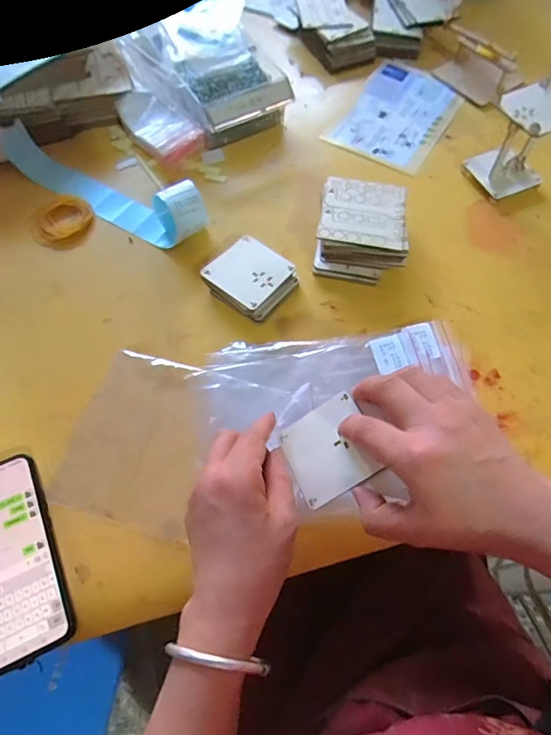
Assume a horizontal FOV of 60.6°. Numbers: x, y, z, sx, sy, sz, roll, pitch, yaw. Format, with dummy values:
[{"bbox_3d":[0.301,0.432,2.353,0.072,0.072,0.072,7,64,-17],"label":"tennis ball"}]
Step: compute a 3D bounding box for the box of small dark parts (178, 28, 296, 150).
[{"bbox_3d":[-0.057,-0.360,0.628,0.118,0.063,0.141,-26,65,-14],"label":"box of small dark parts"}]

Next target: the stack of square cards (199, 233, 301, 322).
[{"bbox_3d":[-0.028,-0.095,0.512,0.083,0.031,0.077,35,67,16],"label":"stack of square cards"}]

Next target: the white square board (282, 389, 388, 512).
[{"bbox_3d":[0.043,0.067,0.380,0.070,0.005,0.070,-37,58,14],"label":"white square board"}]

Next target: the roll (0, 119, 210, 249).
[{"bbox_3d":[-0.210,-0.222,0.560,0.282,0.055,0.056,28,65,13],"label":"roll"}]

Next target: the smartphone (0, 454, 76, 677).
[{"bbox_3d":[-0.222,0.155,0.390,0.074,0.013,0.162,-21,64,-12],"label":"smartphone"}]

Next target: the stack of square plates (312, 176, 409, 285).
[{"bbox_3d":[0.097,-0.155,0.534,0.098,0.051,0.111,7,62,3],"label":"stack of square plates"}]

